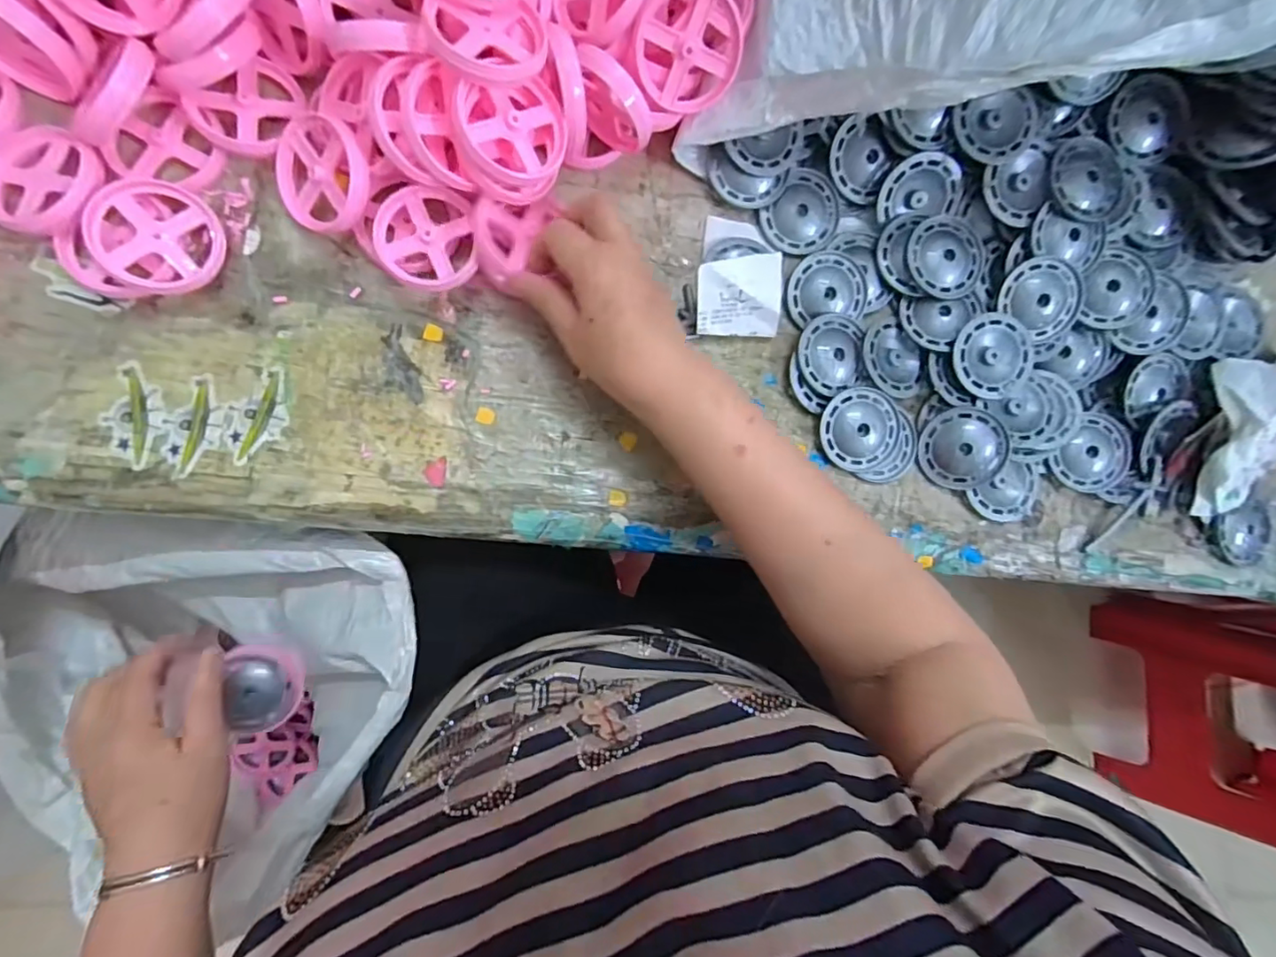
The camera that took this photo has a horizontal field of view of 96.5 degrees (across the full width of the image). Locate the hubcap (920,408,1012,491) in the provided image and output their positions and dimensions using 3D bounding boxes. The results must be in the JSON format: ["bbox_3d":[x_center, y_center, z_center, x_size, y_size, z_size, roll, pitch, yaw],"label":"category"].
[{"bbox_3d":[0.227,-0.021,0.393,0.054,0.016,0.053,10,85,-7],"label":"hubcap"}]

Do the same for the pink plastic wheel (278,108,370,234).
[{"bbox_3d":[-0.196,-0.187,0.350,0.064,0.012,0.064,5,106,18],"label":"pink plastic wheel"}]

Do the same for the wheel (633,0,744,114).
[{"bbox_3d":[0.030,-0.255,0.337,0.063,0.007,0.063,-4,133,-5],"label":"wheel"}]

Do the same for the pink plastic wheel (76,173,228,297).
[{"bbox_3d":[-0.278,-0.140,0.330,0.064,0.009,0.062,-1,92,-24],"label":"pink plastic wheel"}]

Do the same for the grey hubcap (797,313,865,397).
[{"bbox_3d":[0.135,-0.086,0.397,0.047,0.005,0.055,3,86,-8],"label":"grey hubcap"}]

